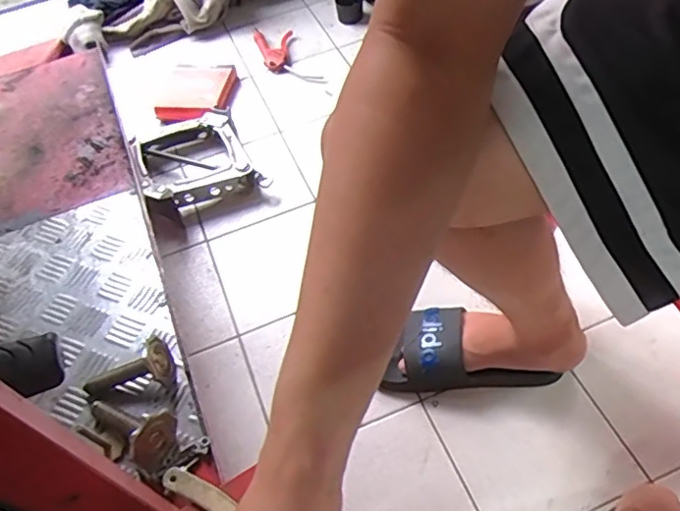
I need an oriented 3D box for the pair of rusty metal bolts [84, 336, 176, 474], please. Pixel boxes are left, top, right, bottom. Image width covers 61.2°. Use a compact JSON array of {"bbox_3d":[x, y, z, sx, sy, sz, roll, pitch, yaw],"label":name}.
[{"bbox_3d":[-0.200,0.148,0.575,0.092,0.050,0.117,-25,55,-18],"label":"pair of rusty metal bolts"}]

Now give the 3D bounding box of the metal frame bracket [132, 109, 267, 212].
[{"bbox_3d":[-0.269,-0.176,1.050,0.198,0.057,0.232,-25,55,-11],"label":"metal frame bracket"}]

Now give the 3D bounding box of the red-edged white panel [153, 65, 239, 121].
[{"bbox_3d":[-0.292,-0.339,1.175,0.145,0.024,0.171,4,51,4],"label":"red-edged white panel"}]

